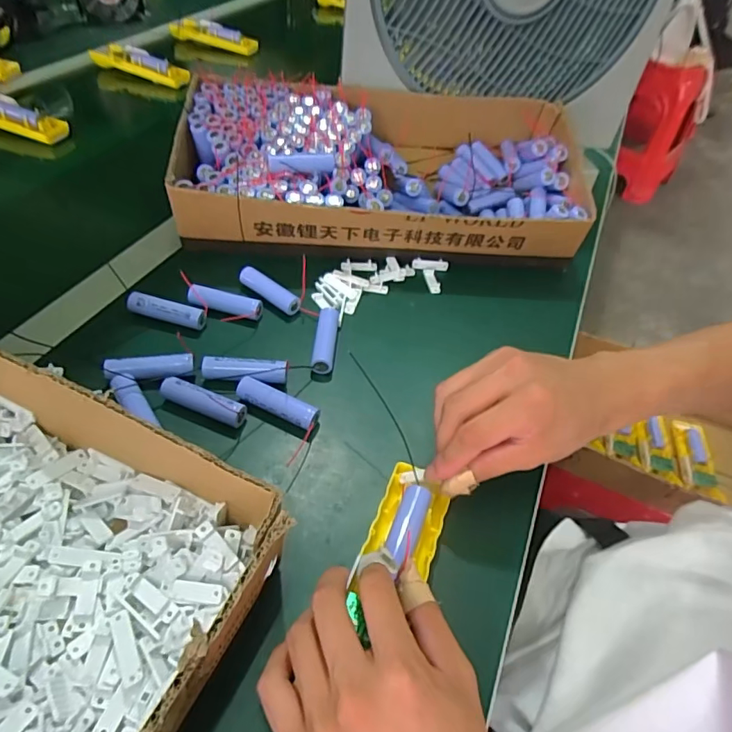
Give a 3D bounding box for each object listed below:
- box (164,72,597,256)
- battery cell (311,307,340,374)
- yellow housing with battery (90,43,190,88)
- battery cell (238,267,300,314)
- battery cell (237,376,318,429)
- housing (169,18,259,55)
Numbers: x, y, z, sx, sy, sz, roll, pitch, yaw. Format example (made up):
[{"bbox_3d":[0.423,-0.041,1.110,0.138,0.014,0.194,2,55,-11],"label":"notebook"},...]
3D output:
[{"bbox_3d":[0.020,-0.215,0.568,0.423,0.100,0.218,1,48,-5],"label":"box"},{"bbox_3d":[-0.035,-0.023,0.443,0.018,0.016,0.072,6,47,-1],"label":"battery cell"},{"bbox_3d":[-0.363,-0.486,0.819,0.162,0.034,0.035,19,48,11],"label":"yellow housing with battery"},{"bbox_3d":[-0.090,-0.070,0.475,0.064,0.019,0.013,31,52,20],"label":"battery cell"},{"bbox_3d":[-0.068,0.029,0.390,0.066,0.017,0.016,23,49,14],"label":"battery cell"},{"bbox_3d":[-0.278,-0.611,0.943,0.159,0.037,0.030,12,47,4],"label":"housing"}]

